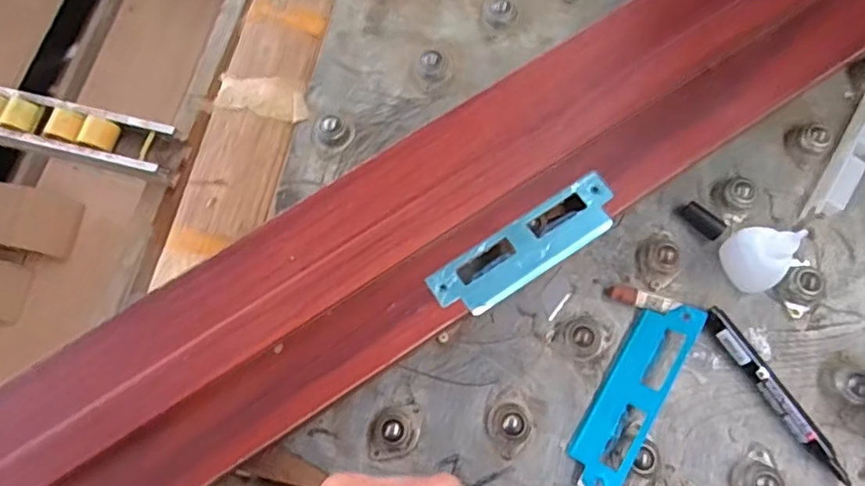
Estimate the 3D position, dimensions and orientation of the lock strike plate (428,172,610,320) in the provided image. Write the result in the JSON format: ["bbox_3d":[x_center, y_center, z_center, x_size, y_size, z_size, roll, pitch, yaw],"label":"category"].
[{"bbox_3d":[0.065,0.003,0.402,0.141,0.007,0.040,-33,76,-8],"label":"lock strike plate"}]

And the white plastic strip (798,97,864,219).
[{"bbox_3d":[0.320,-0.069,0.446,0.020,0.018,0.125,32,77,10],"label":"white plastic strip"}]

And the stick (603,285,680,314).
[{"bbox_3d":[0.149,0.041,0.421,0.047,0.014,0.014,17,75,6],"label":"stick"}]

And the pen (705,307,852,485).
[{"bbox_3d":[0.232,0.103,0.400,0.017,0.015,0.132,-33,76,-8],"label":"pen"}]

